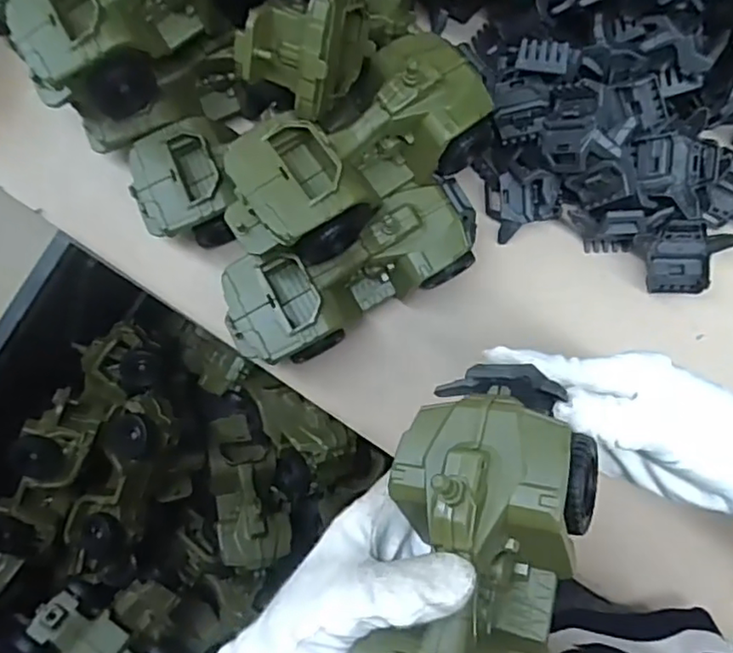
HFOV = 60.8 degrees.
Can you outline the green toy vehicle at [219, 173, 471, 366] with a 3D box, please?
[{"bbox_3d":[-0.008,-0.034,0.465,0.182,0.081,0.074,-22,81,4],"label":"green toy vehicle"}]

